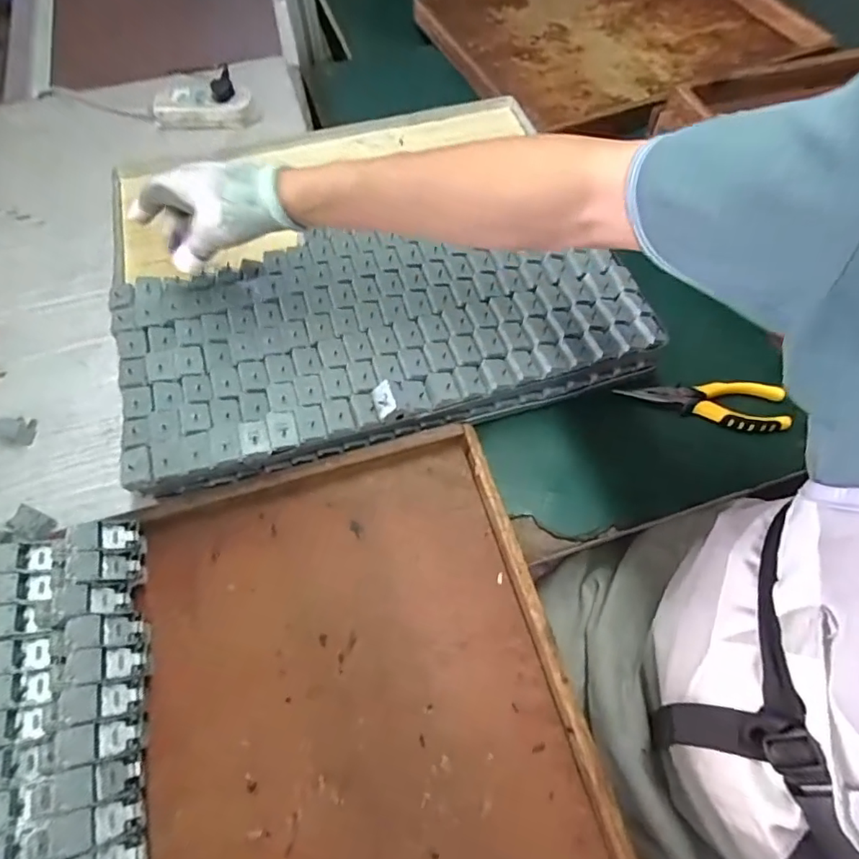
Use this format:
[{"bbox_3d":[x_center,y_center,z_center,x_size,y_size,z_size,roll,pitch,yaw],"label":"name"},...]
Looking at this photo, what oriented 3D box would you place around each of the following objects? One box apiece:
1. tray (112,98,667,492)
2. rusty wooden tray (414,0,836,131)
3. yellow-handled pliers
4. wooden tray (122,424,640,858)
[{"bbox_3d":[-0.063,-0.149,0.532,0.467,0.062,0.343,-18,64,-8],"label":"tray"},{"bbox_3d":[0.288,-0.605,0.805,0.534,0.047,0.385,-25,65,-11],"label":"rusty wooden tray"},{"bbox_3d":[0.265,-0.026,0.512,0.150,0.009,0.051,4,63,4],"label":"yellow-handled pliers"},{"bbox_3d":[-0.039,0.247,0.371,0.303,0.030,0.489,-16,64,-7],"label":"wooden tray"}]

